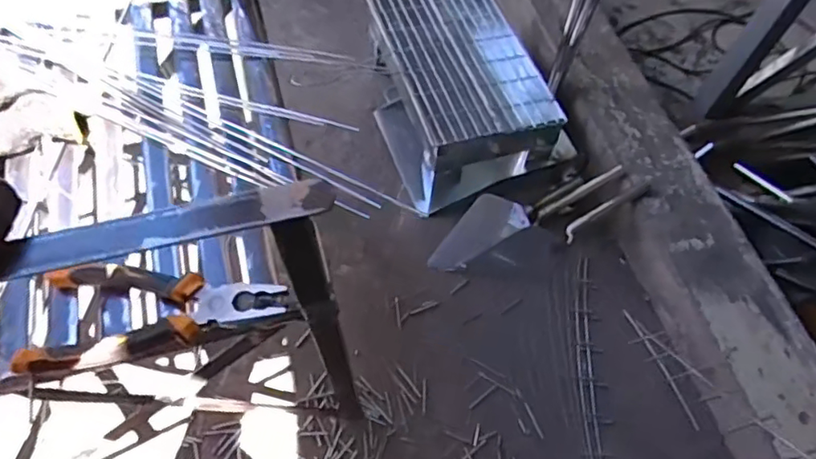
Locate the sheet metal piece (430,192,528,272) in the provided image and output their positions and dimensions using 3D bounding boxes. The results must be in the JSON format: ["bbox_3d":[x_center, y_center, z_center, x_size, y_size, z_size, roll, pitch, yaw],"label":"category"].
[{"bbox_3d":[0.111,0.006,0.974,0.177,0.021,0.080,-36,66,-9],"label":"sheet metal piece"}]

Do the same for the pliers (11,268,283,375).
[{"bbox_3d":[-0.191,0.067,0.449,0.184,0.025,0.080,3,58,-5],"label":"pliers"}]

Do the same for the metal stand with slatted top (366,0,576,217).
[{"bbox_3d":[0.084,-0.260,1.081,0.266,0.170,0.400,-16,60,-14],"label":"metal stand with slatted top"}]

